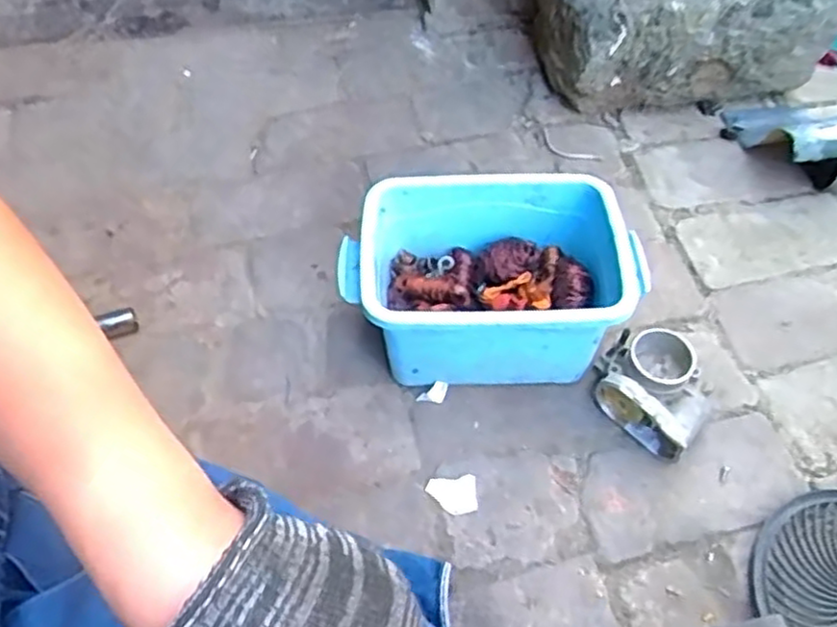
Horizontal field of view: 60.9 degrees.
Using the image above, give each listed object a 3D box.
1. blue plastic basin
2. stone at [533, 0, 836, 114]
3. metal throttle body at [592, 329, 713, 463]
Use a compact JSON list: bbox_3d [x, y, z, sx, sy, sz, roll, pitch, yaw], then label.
[{"bbox_3d":[0.073,-0.035,0.765,0.296,0.137,0.188,1,57,1],"label":"blue plastic basin"},{"bbox_3d":[0.363,-0.395,0.991,0.359,0.196,0.169,-6,57,-3],"label":"stone"},{"bbox_3d":[0.250,0.078,0.755,0.122,0.064,0.103,38,65,22],"label":"metal throttle body"}]

